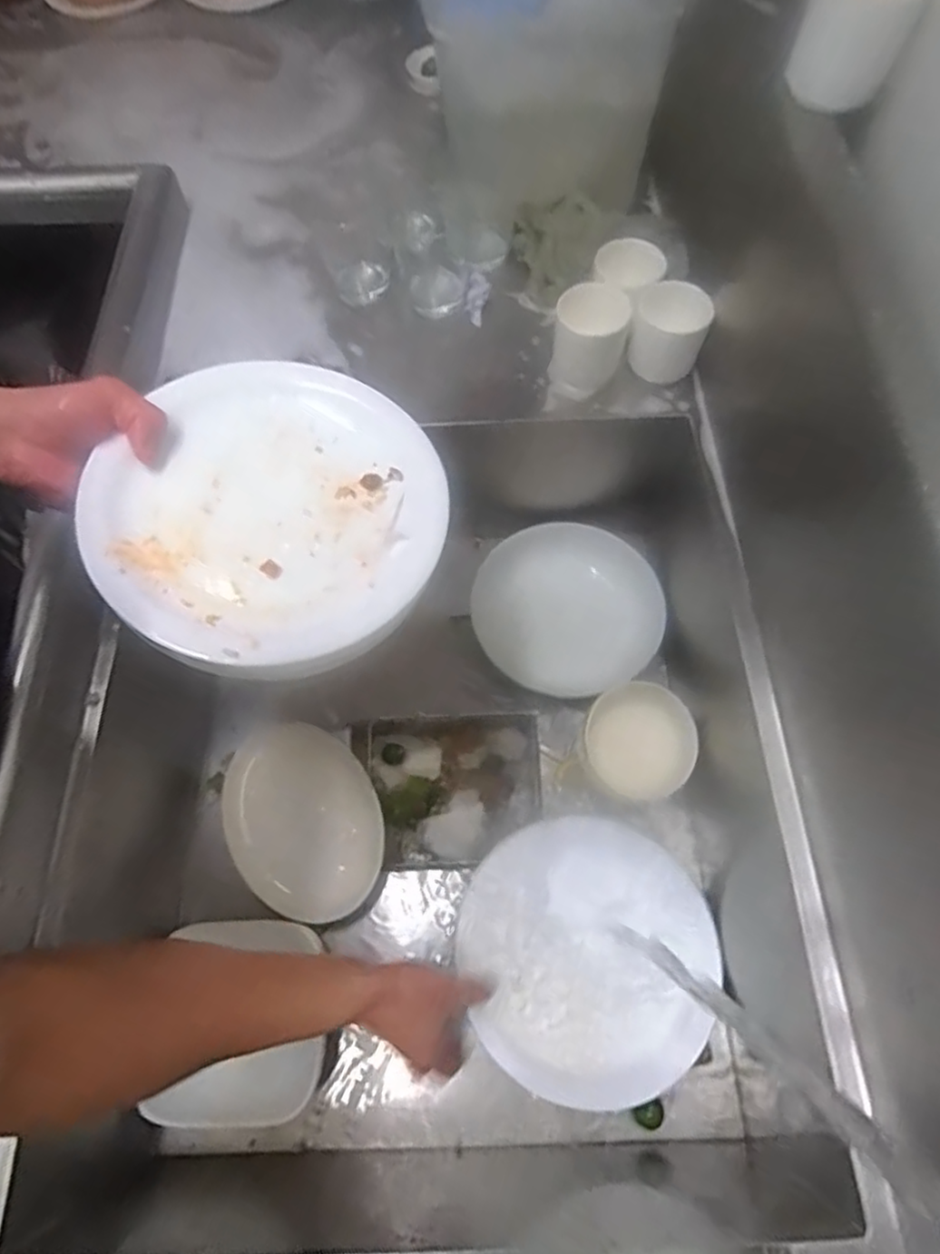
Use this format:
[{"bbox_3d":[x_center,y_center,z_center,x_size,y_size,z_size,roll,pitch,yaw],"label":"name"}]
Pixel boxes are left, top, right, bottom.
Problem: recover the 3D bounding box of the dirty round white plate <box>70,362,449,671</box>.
[{"bbox_3d":[-0.128,-0.079,0.444,0.209,0.038,0.225,0,64,1],"label":"dirty round white plate"}]

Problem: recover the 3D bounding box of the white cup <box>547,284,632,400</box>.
[{"bbox_3d":[0.108,-0.262,0.614,0.065,0.069,0.065,0,64,1],"label":"white cup"}]

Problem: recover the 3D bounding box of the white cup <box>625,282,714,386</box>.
[{"bbox_3d":[0.180,-0.265,0.611,0.063,0.072,0.051,20,66,10],"label":"white cup"}]

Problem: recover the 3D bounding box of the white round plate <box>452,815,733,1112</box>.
[{"bbox_3d":[0.108,0.291,0.607,0.223,0.024,0.226,0,64,1],"label":"white round plate"}]

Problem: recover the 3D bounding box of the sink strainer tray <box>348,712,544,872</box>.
[{"bbox_3d":[-0.023,0.171,0.711,0.193,0.057,0.161,-2,64,0],"label":"sink strainer tray"}]

